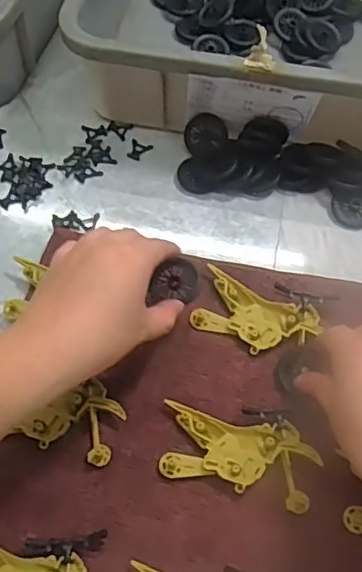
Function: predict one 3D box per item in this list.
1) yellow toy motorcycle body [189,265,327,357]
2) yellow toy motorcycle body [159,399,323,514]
[{"bbox_3d":[0.056,0.025,0.446,0.088,0.012,0.047,23,63,12],"label":"yellow toy motorcycle body"},{"bbox_3d":[0.036,0.111,0.397,0.102,0.009,0.049,13,61,7],"label":"yellow toy motorcycle body"}]

